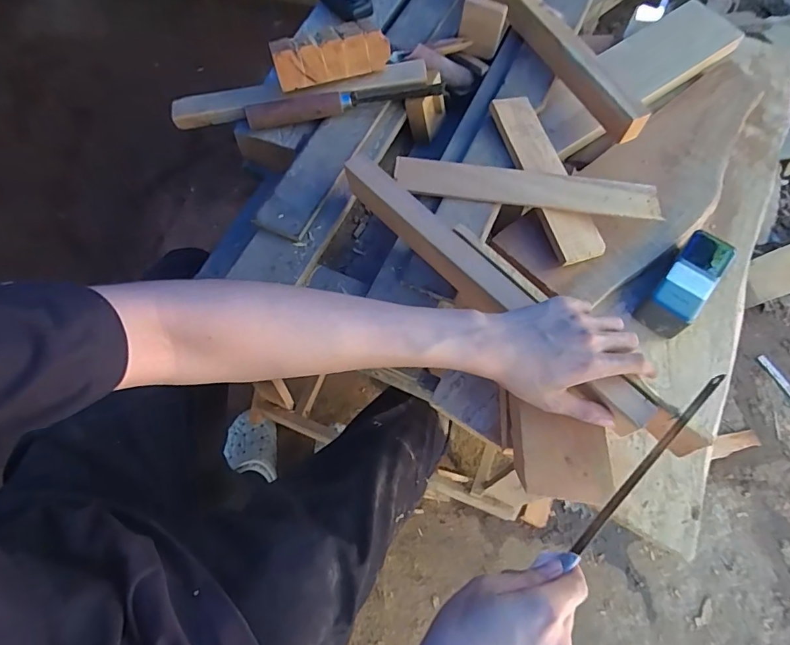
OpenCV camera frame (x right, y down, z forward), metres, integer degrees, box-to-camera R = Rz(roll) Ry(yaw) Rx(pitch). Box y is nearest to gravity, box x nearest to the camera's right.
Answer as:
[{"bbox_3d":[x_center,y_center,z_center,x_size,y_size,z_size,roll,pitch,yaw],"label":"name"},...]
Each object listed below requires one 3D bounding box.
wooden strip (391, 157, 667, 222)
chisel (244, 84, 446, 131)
[{"bbox_3d":[0.164,-0.170,0.589,0.321,0.013,0.048,6,81,2],"label":"wooden strip"},{"bbox_3d":[-0.068,-0.292,0.636,0.266,0.030,0.025,-6,65,-4],"label":"chisel"}]

